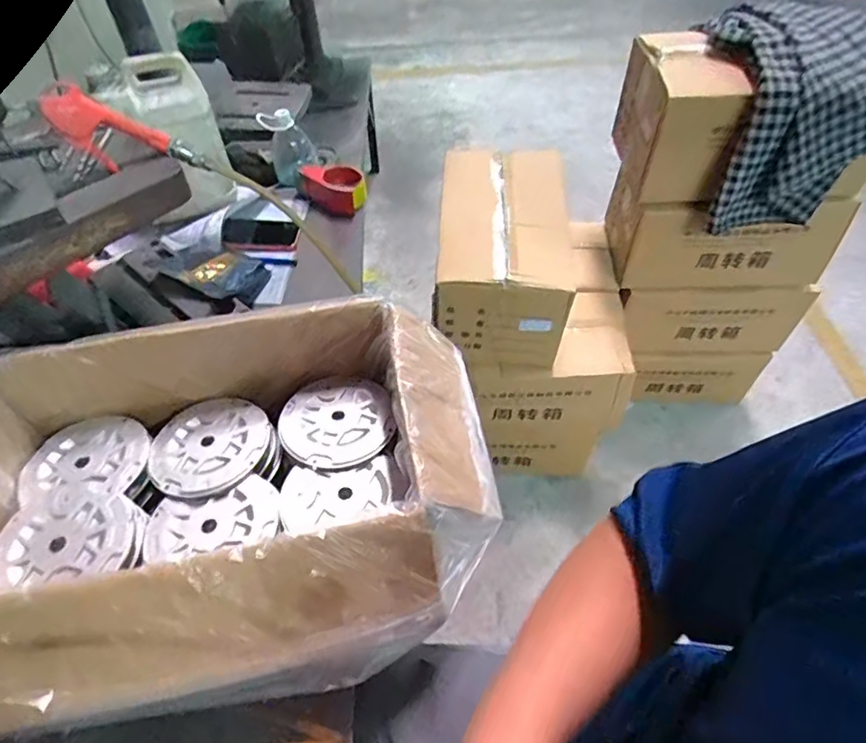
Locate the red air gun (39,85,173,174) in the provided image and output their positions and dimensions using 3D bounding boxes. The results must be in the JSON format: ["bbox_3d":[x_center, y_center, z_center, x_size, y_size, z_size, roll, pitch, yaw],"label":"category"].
[{"bbox_3d":[-0.368,-0.268,0.616,0.062,0.120,0.021,-52,47,19],"label":"red air gun"}]

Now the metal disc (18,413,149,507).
[{"bbox_3d":[-0.395,0.096,0.628,0.127,0.018,0.109,-3,47,-5],"label":"metal disc"}]

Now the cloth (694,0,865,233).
[{"bbox_3d":[0.656,-0.454,1.010,0.326,0.320,0.204,-1,52,1],"label":"cloth"}]

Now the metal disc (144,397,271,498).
[{"bbox_3d":[-0.264,0.085,0.647,0.135,0.016,0.132,-1,52,1],"label":"metal disc"}]

